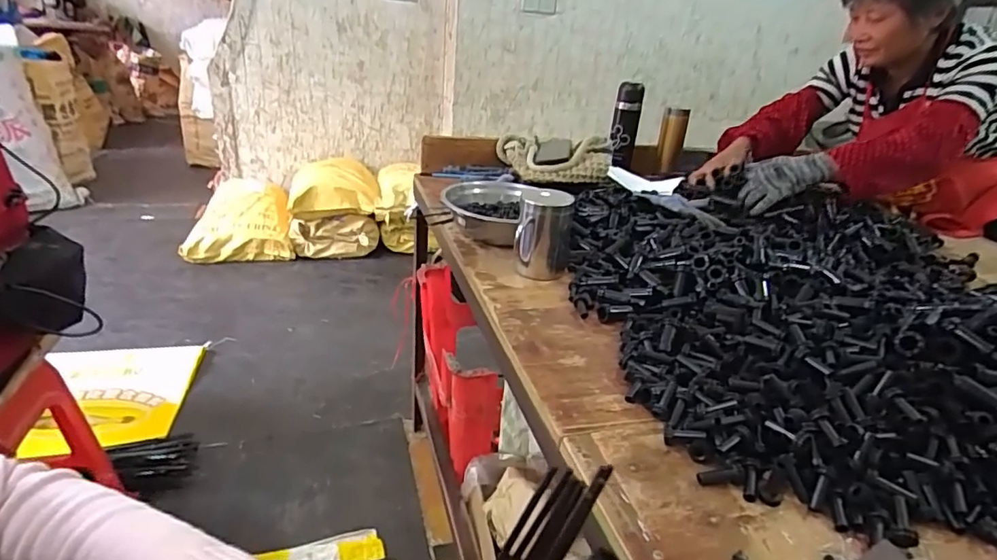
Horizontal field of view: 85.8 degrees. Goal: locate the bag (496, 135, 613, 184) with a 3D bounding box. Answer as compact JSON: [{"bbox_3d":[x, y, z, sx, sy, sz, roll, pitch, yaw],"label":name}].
[{"bbox_3d":[0.131,-0.282,1.240,0.274,0.069,0.185,5,26,0],"label":"bag"}]

